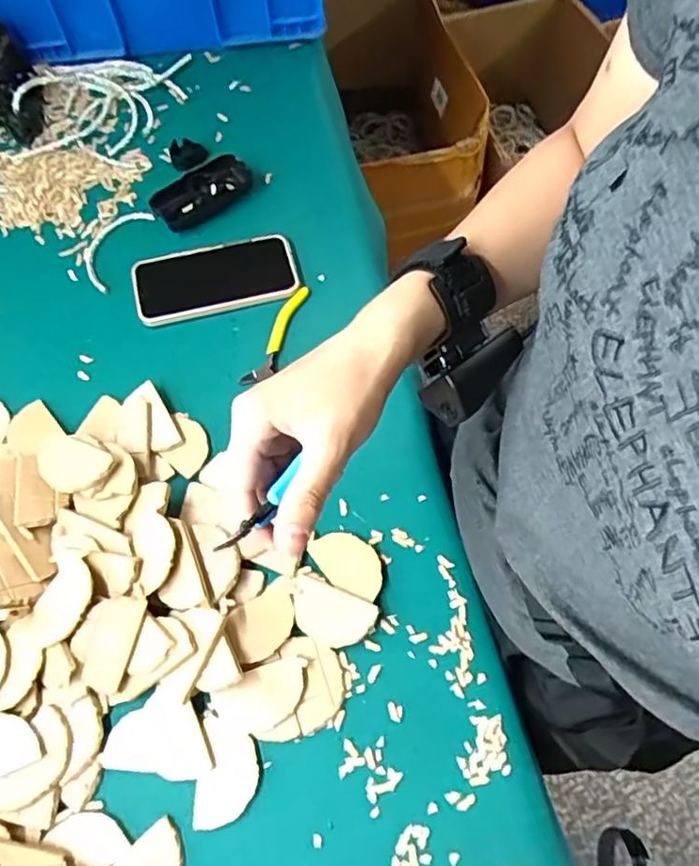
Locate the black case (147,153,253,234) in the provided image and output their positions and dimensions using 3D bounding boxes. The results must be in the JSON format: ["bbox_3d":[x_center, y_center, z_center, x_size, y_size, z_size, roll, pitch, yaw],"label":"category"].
[{"bbox_3d":[-0.163,-0.267,0.663,0.111,0.022,0.046,-41,72,-16],"label":"black case"}]

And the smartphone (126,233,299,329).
[{"bbox_3d":[-0.138,-0.163,0.621,0.162,0.018,0.084,-13,66,-6],"label":"smartphone"}]

